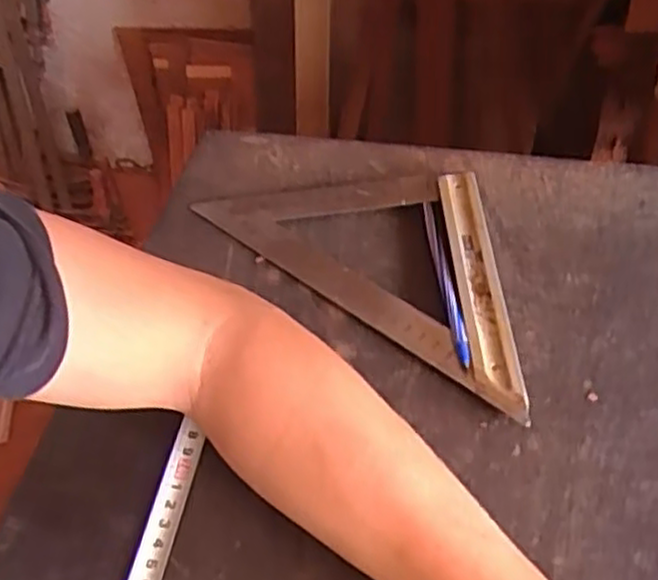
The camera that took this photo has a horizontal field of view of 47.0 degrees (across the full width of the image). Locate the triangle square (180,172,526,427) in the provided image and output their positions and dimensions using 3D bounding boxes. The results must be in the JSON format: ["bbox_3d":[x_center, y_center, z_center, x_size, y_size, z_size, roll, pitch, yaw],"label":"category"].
[{"bbox_3d":[0.044,-0.031,0.476,0.243,0.018,0.124,31,59,27],"label":"triangle square"}]

